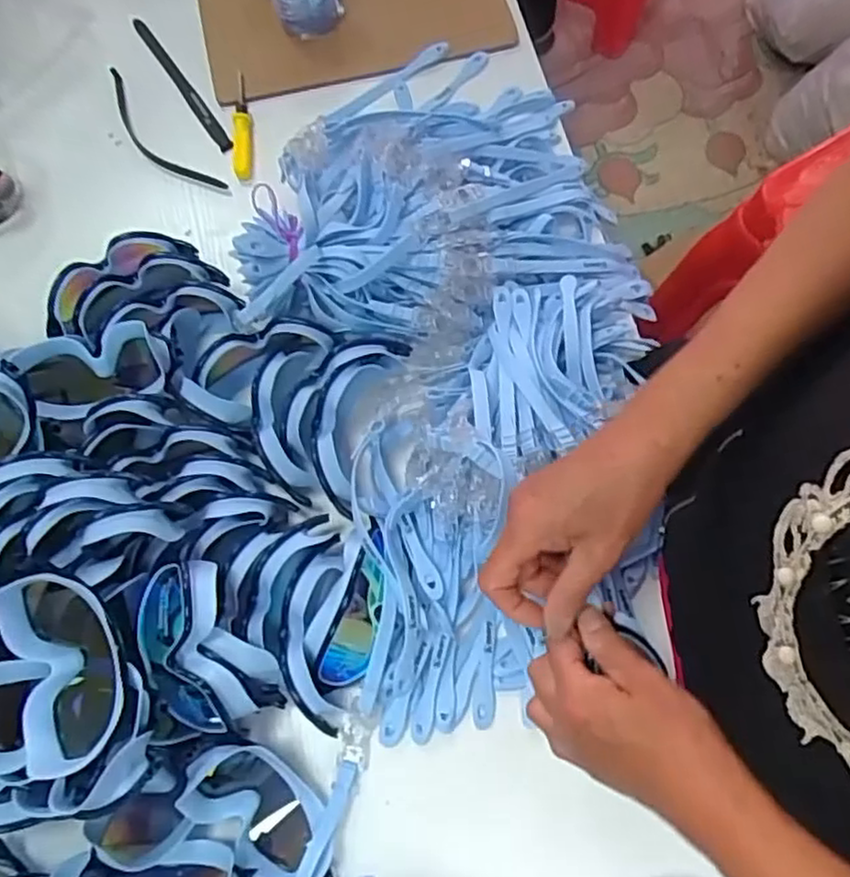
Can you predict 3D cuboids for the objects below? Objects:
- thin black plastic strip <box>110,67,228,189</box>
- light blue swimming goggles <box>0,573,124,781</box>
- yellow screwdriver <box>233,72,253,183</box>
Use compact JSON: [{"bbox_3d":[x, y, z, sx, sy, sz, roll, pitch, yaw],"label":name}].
[{"bbox_3d":[-0.288,-0.321,0.744,0.041,0.012,0.206,-41,75,-11],"label":"thin black plastic strip"},{"bbox_3d":[-0.245,0.153,0.480,0.067,0.073,0.125,-14,87,-3],"label":"light blue swimming goggles"},{"bbox_3d":[-0.192,-0.329,0.742,0.021,0.021,0.126,-4,71,0],"label":"yellow screwdriver"}]

